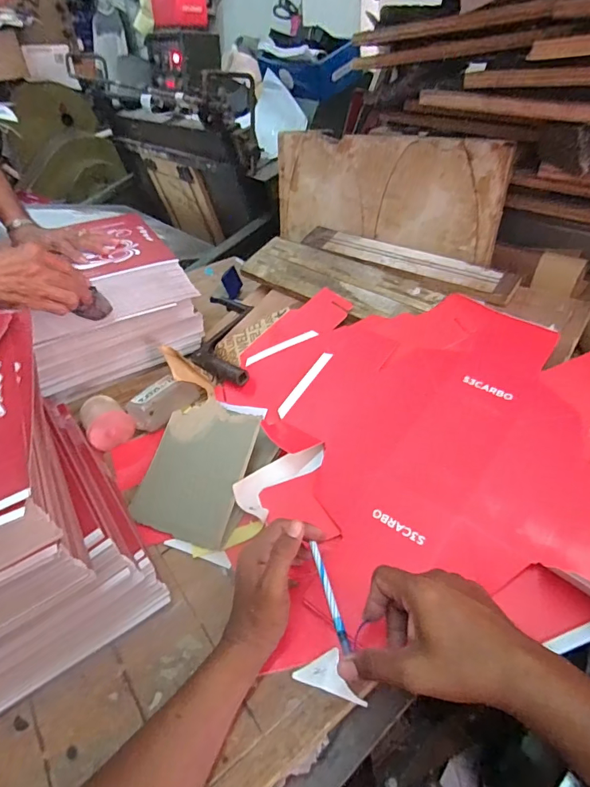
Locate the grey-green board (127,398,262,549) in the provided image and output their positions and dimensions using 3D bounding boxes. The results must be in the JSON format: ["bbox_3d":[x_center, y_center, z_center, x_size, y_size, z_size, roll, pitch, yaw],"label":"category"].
[{"bbox_3d":[-0.127,0.095,0.572,0.130,0.009,0.173,10,66,18],"label":"grey-green board"}]

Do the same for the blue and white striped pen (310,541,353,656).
[{"bbox_3d":[0.032,0.185,0.409,0.008,0.006,0.104,-11,34,-8],"label":"blue and white striped pen"}]

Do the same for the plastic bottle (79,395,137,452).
[{"bbox_3d":[-0.283,0.042,0.668,0.065,0.051,0.070,-25,44,-24],"label":"plastic bottle"}]

